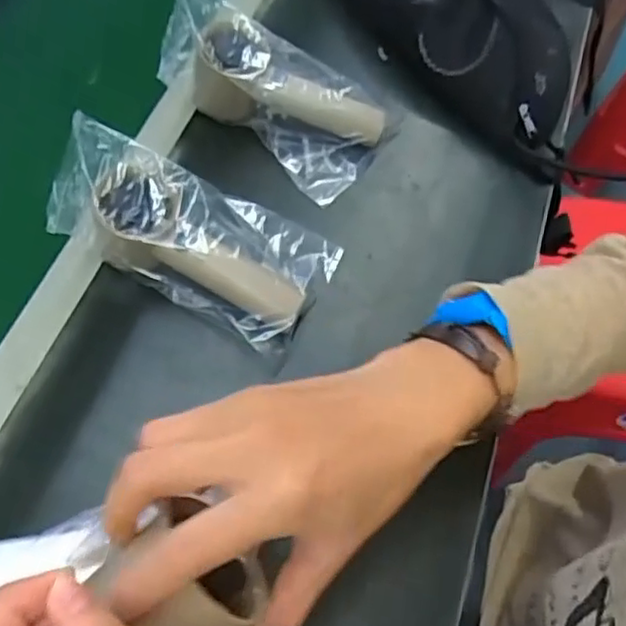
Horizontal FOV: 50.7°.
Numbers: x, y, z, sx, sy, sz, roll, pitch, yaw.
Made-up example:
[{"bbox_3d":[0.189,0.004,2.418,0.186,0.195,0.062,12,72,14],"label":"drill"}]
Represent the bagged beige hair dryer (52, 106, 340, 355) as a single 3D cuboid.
[{"bbox_3d":[-0.082,-0.052,0.464,0.199,0.052,0.102,28,60,-15],"label":"bagged beige hair dryer"}]

